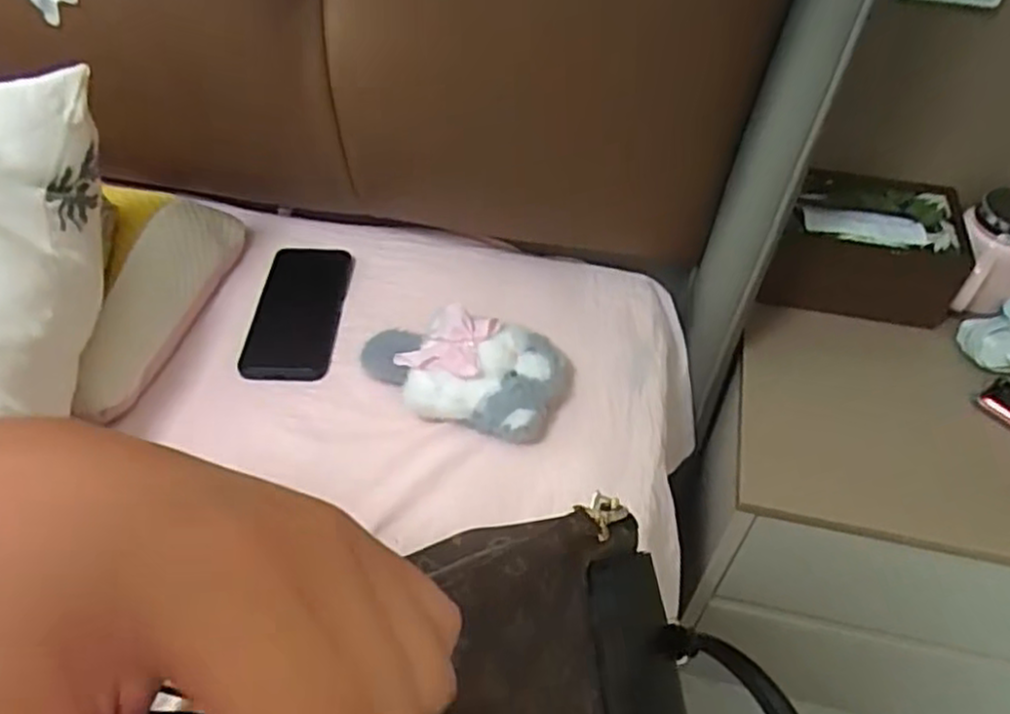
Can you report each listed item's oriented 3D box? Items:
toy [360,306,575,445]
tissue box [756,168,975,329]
[{"bbox_3d":[-0.036,0.008,0.625,0.176,0.066,0.093,16,51,13],"label":"toy"},{"bbox_3d":[0.391,-0.122,0.800,0.185,0.088,0.131,11,50,9],"label":"tissue box"}]

